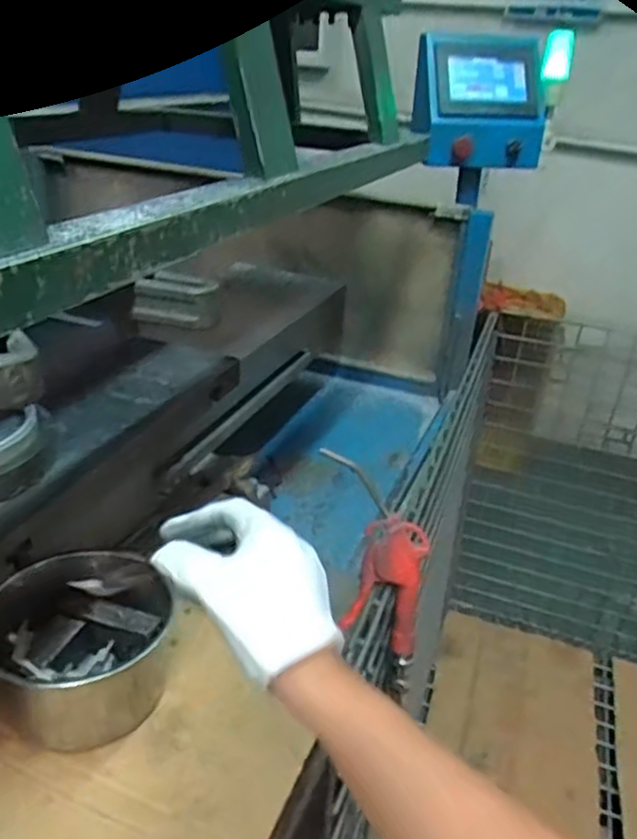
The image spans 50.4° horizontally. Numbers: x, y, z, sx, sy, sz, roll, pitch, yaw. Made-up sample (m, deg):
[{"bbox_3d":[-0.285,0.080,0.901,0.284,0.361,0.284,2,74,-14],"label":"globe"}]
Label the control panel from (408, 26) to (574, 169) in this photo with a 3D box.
[{"bbox_3d":[0.315,-0.599,1.272,0.265,0.221,0.124,7,28,5],"label":"control panel"}]

